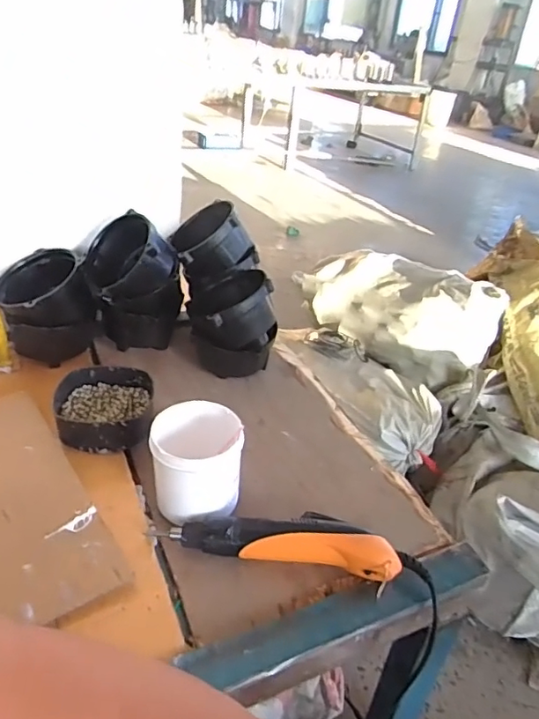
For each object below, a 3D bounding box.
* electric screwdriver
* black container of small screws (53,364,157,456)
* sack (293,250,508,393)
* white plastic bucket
[{"bbox_3d":[0.009,0.183,0.547,0.247,0.045,0.062,11,33,7],"label":"electric screwdriver"},{"bbox_3d":[-0.213,0.061,0.684,0.119,0.045,0.134,0,33,-10],"label":"black container of small screws"},{"bbox_3d":[0.406,-0.206,1.834,0.251,0.284,0.715,-19,40,-34],"label":"sack"},{"bbox_3d":[-0.079,0.113,0.576,0.091,0.100,0.086,5,33,-3],"label":"white plastic bucket"}]

